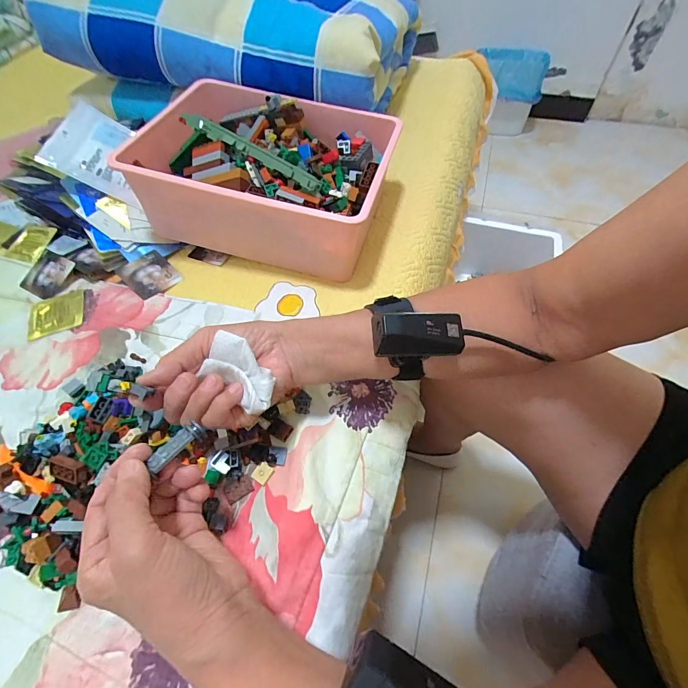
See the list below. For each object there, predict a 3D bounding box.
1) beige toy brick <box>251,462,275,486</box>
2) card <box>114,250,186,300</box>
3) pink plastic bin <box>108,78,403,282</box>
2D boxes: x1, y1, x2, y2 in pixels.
[{"bbox_3d":[-0.073,0.116,0.326,0.015,0.004,0.016,29,60,20],"label":"beige toy brick"},{"bbox_3d":[-0.257,-0.094,0.477,0.069,0.009,0.058,36,63,23],"label":"card"},{"bbox_3d":[-0.100,-0.233,0.502,0.315,0.120,0.243,12,56,9],"label":"pink plastic bin"}]

